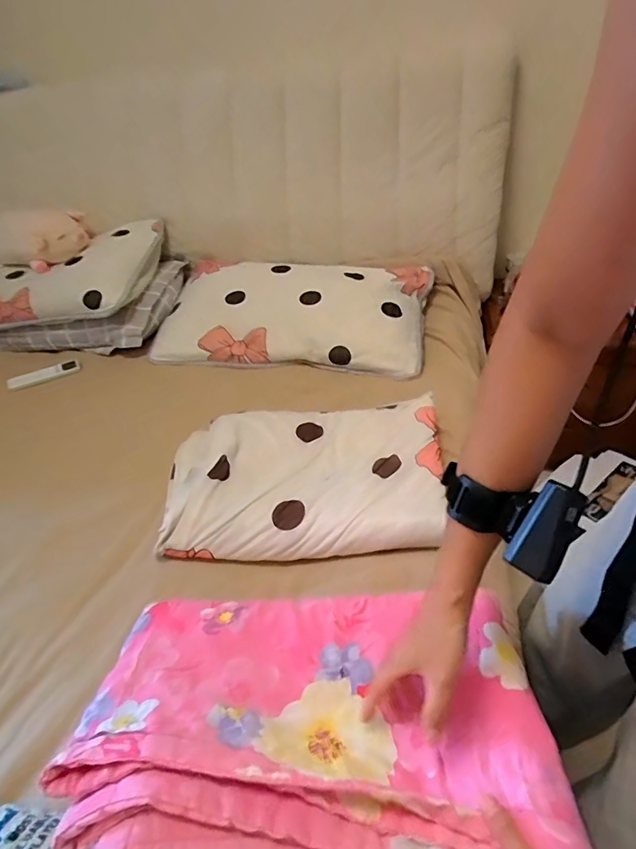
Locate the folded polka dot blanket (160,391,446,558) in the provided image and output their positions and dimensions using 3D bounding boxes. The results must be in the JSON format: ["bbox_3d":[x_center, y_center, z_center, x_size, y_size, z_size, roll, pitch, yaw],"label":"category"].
[{"bbox_3d":[-0.026,0.076,0.820,0.454,0.052,0.308,-4,37,3],"label":"folded polka dot blanket"}]

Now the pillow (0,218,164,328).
[{"bbox_3d":[-0.792,-0.445,1.428,0.627,0.172,0.407,1,38,10],"label":"pillow"}]

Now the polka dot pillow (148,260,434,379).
[{"bbox_3d":[-0.078,-0.307,1.297,0.722,0.140,0.389,5,39,14],"label":"polka dot pillow"}]

